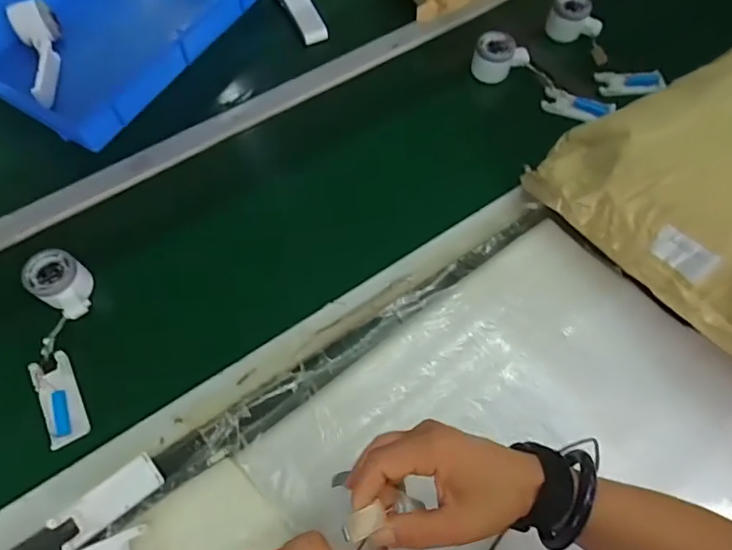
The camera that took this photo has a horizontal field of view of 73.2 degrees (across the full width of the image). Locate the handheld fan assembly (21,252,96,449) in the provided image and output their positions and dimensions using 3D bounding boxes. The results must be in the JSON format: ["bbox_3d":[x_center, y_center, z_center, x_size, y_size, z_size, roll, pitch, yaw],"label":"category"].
[{"bbox_3d":[-0.351,0.080,0.556,0.060,0.051,0.211,-8,66,-5],"label":"handheld fan assembly"}]

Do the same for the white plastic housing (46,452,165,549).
[{"bbox_3d":[-0.264,0.233,0.506,0.106,0.009,0.040,-37,71,-16],"label":"white plastic housing"}]

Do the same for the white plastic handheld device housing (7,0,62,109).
[{"bbox_3d":[-0.493,-0.325,0.736,0.055,0.058,0.174,-10,85,-6],"label":"white plastic handheld device housing"}]

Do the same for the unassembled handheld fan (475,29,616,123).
[{"bbox_3d":[0.263,-0.293,0.739,0.218,0.042,0.067,34,69,14],"label":"unassembled handheld fan"}]

